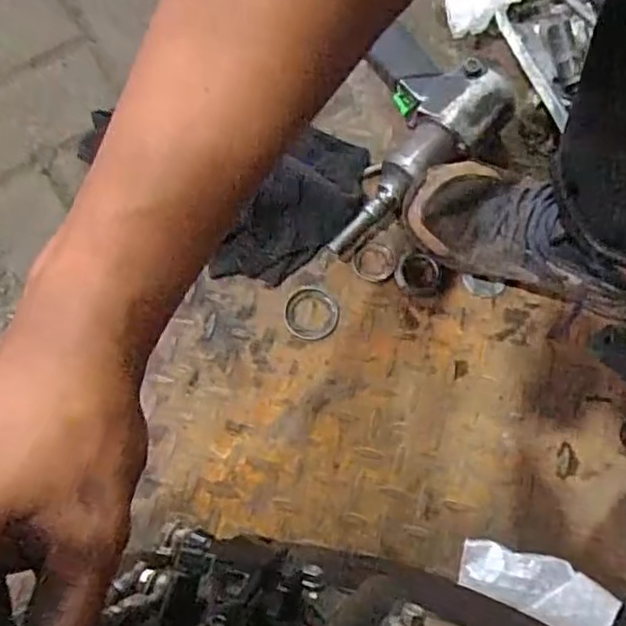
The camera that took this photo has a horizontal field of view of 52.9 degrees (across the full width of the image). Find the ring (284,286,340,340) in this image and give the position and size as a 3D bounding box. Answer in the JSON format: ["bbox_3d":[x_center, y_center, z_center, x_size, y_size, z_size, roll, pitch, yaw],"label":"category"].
[{"bbox_3d":[-0.001,0.000,0.633,0.054,0.004,0.053,0,75,-1],"label":"ring"}]

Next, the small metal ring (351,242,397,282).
[{"bbox_3d":[0.063,-0.053,0.651,0.046,0.004,0.042,0,75,-1],"label":"small metal ring"}]

